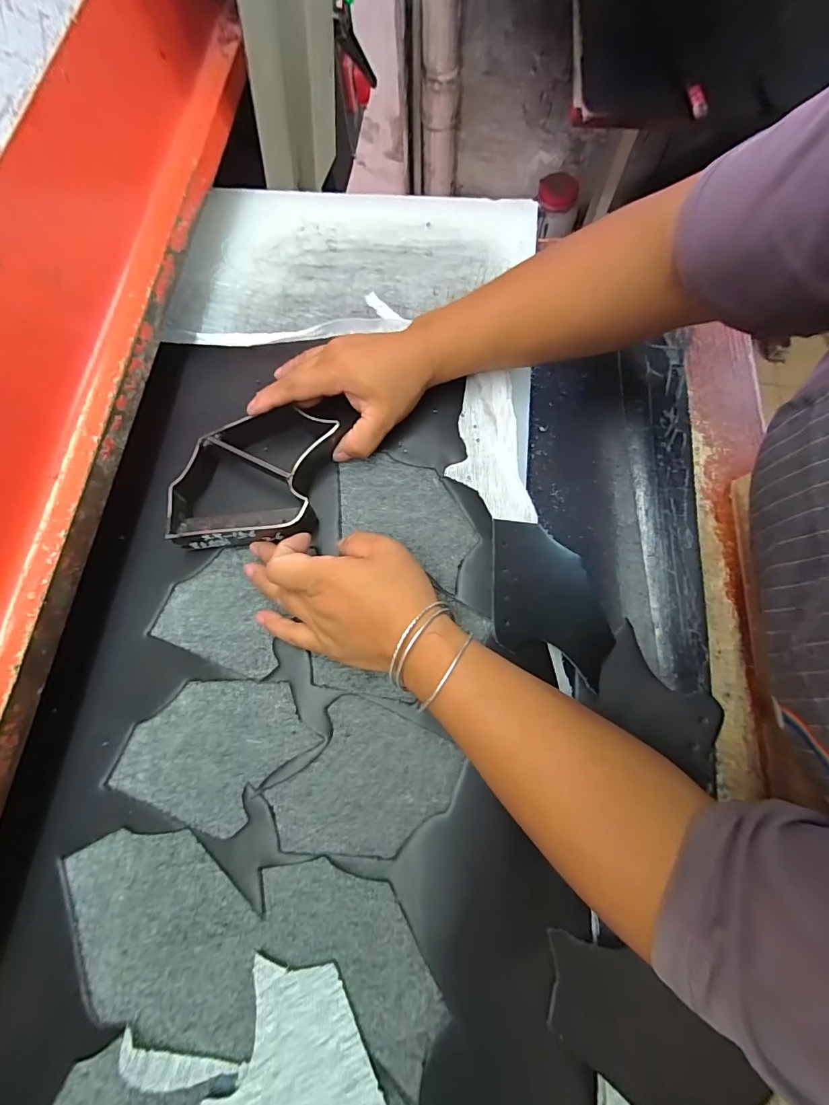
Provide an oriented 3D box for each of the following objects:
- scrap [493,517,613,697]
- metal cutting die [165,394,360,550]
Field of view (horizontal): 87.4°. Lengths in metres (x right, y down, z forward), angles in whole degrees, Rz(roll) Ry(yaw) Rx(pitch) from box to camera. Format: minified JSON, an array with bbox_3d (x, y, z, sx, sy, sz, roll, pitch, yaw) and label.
[{"bbox_3d":[0.108,0.036,0.339,0.099,0.006,0.116,8,71,-16],"label":"scrap"},{"bbox_3d":[-0.120,-0.061,0.353,0.148,0.037,0.106,-9,72,-1],"label":"metal cutting die"}]

